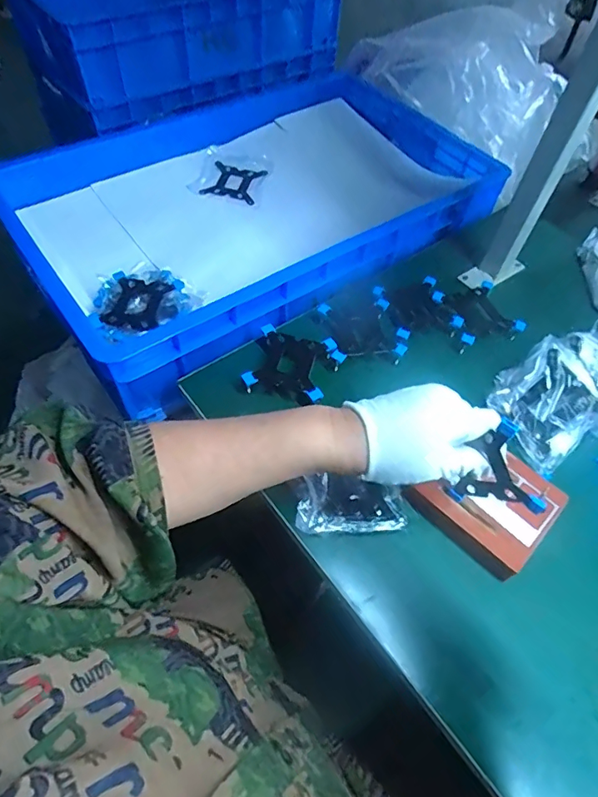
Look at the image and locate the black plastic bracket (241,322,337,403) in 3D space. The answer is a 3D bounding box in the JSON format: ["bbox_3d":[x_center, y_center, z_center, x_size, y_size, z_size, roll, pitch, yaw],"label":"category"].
[{"bbox_3d":[-0.010,-0.038,0.542,0.086,0.028,0.088,14,55,9],"label":"black plastic bracket"}]

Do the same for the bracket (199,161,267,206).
[{"bbox_3d":[-0.104,-0.346,0.779,0.089,0.014,0.087,16,55,10],"label":"bracket"}]

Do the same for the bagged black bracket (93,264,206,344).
[{"bbox_3d":[-0.186,-0.121,0.582,0.117,0.017,0.098,-30,60,-21],"label":"bagged black bracket"}]

